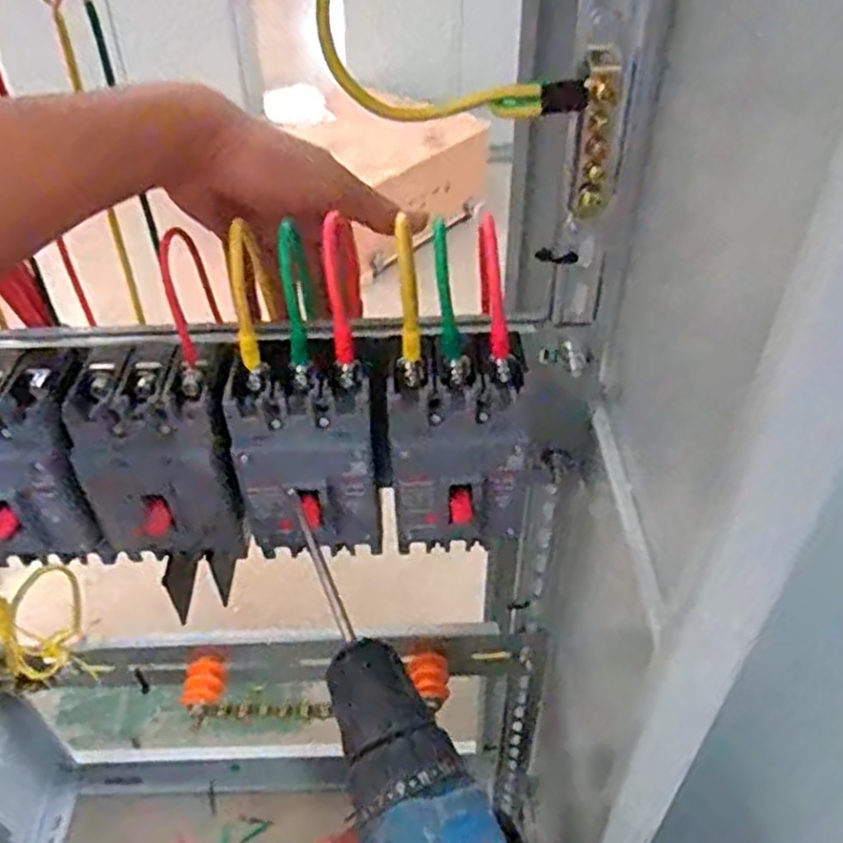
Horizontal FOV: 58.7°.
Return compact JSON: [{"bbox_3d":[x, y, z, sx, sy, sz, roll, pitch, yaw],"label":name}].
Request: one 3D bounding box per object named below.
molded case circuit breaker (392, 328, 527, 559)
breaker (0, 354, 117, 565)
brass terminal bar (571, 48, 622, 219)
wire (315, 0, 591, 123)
[{"bbox_3d":[0.021,0.018,0.427,0.078,0.105,0.065,3,43,3],"label":"molded case circuit breaker"},{"bbox_3d":[-0.232,0.025,0.432,0.084,0.119,0.069,-7,43,-7],"label":"breaker"},{"bbox_3d":[0.080,-0.129,0.341,0.016,0.068,0.013,8,43,8],"label":"brass terminal bar"},{"bbox_3d":[0.015,-0.178,0.290,0.112,0.119,0.015,-4,43,-4],"label":"wire"}]

